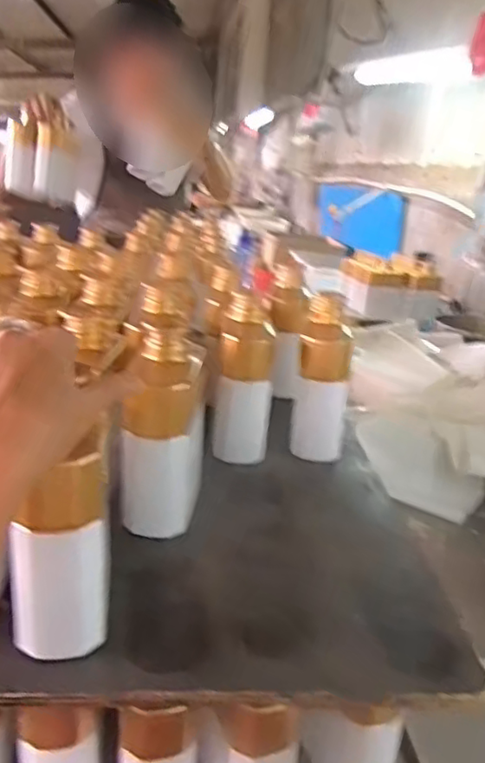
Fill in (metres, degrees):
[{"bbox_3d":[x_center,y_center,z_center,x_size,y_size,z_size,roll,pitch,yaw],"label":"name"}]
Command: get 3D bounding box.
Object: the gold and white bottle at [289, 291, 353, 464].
[{"bbox_3d":[0.086,-0.005,0.648,0.052,0.161,0.057,8,19,9],"label":"gold and white bottle"}]

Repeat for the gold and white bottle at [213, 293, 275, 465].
[{"bbox_3d":[0.004,0.000,0.628,0.052,0.155,0.055,6,19,3],"label":"gold and white bottle"}]

